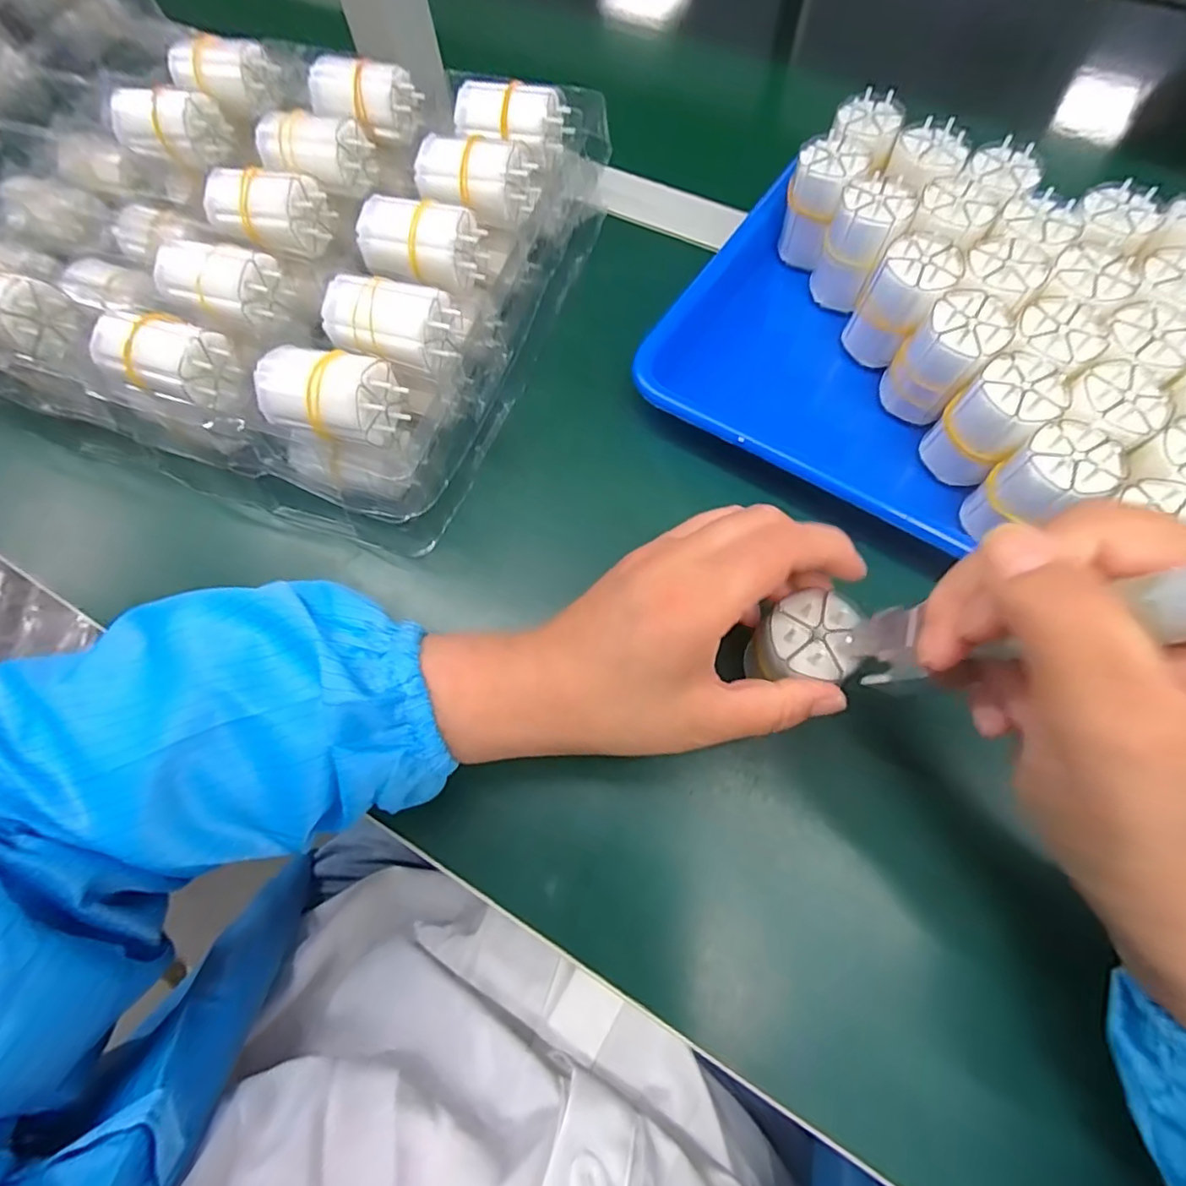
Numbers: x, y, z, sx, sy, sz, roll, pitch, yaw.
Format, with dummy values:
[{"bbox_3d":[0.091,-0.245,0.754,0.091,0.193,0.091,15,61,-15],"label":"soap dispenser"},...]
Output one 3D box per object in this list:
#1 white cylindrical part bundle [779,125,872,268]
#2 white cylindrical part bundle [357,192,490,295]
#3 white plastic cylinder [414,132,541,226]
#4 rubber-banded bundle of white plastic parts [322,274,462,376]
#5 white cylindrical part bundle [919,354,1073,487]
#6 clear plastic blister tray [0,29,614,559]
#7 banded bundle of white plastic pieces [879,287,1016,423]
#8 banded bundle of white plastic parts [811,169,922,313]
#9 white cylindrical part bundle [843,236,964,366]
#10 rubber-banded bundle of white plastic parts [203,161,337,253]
[{"bbox_3d":[0.134,-0.232,0.341,0.034,0.057,0.039,28,72,12],"label":"white cylindrical part bundle"},{"bbox_3d":[-0.091,-0.186,0.305,0.064,0.033,0.038,19,71,9],"label":"white cylindrical part bundle"},{"bbox_3d":[-0.065,-0.232,0.316,0.062,0.027,0.039,12,70,7],"label":"white plastic cylinder"},{"bbox_3d":[-0.100,-0.133,0.284,0.061,0.030,0.039,18,71,9],"label":"rubber-banded bundle of white plastic parts"},{"bbox_3d":[0.194,-0.082,0.282,0.035,0.057,0.038,-1,69,2],"label":"white cylindrical part bundle"},{"bbox_3d":[-0.232,-0.217,0.350,0.411,0.081,0.275,17,70,9],"label":"clear plastic blister tray"},{"bbox_3d":[0.180,-0.120,0.296,0.036,0.056,0.038,-1,69,2],"label":"banded bundle of white plastic pieces"},{"bbox_3d":[0.151,-0.196,0.325,0.037,0.056,0.031,32,73,14],"label":"banded bundle of white plastic parts"},{"bbox_3d":[0.164,-0.154,0.309,0.037,0.059,0.037,-1,69,2],"label":"white cylindrical part bundle"},{"bbox_3d":[-0.186,-0.216,0.318,0.066,0.032,0.038,15,70,8],"label":"rubber-banded bundle of white plastic parts"}]

